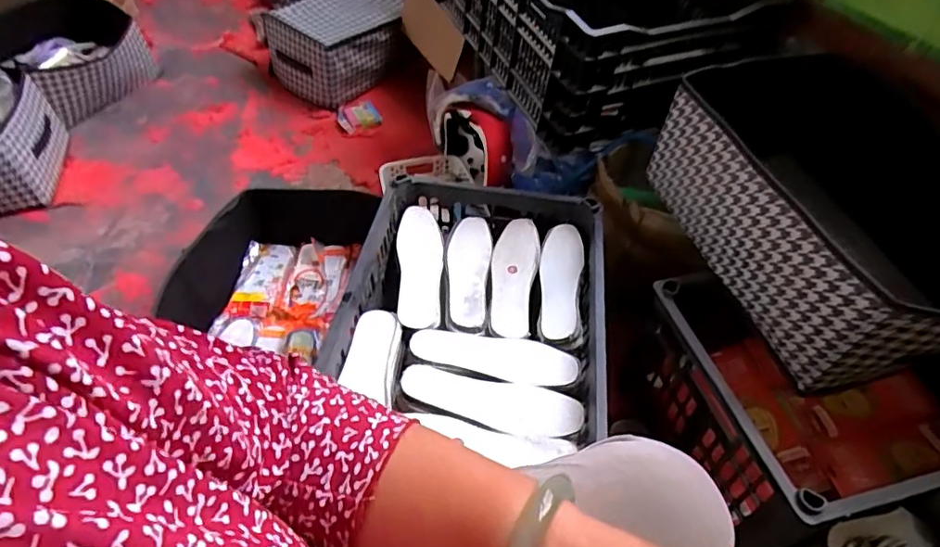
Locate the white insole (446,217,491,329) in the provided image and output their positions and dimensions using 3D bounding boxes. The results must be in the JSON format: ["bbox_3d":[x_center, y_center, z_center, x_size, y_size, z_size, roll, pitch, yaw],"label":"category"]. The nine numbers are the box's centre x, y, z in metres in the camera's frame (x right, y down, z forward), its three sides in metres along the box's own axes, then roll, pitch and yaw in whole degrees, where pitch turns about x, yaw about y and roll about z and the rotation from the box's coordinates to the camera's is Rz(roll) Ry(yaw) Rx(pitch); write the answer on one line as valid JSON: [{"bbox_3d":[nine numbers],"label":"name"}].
[{"bbox_3d":[-0.003,-0.010,0.846,0.064,0.010,0.212,1,46,0],"label":"white insole"}]

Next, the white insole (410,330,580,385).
[{"bbox_3d":[0.032,0.109,0.740,0.218,0.013,0.068,10,47,8],"label":"white insole"}]

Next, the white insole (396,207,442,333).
[{"bbox_3d":[-0.075,-0.015,0.840,0.069,0.023,0.224,-4,46,-5],"label":"white insole"}]

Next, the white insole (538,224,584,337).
[{"bbox_3d":[0.135,0.006,0.824,0.061,0.023,0.207,6,46,5],"label":"white insole"}]

